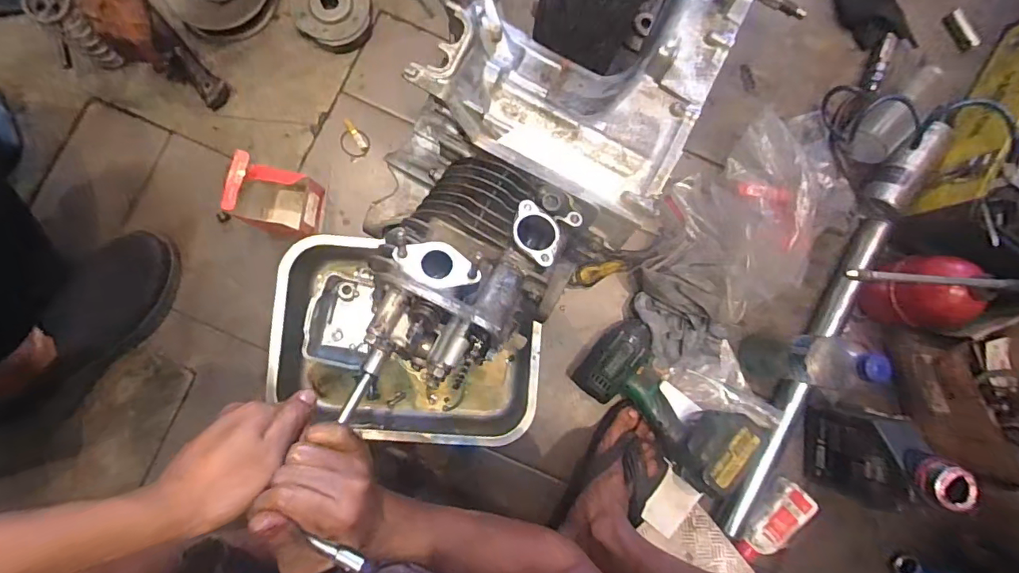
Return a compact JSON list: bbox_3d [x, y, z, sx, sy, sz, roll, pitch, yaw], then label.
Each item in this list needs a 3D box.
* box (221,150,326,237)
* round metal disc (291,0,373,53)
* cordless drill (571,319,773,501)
[{"bbox_3d":[-0.312,-0.119,0.625,0.097,0.143,0.077,11,85,-4],"label":"box"},{"bbox_3d":[-0.258,-0.406,0.697,0.117,0.037,0.114,0,86,-5],"label":"round metal disc"},{"bbox_3d":[0.224,0.171,0.679,0.264,0.088,0.128,40,84,12],"label":"cordless drill"}]

